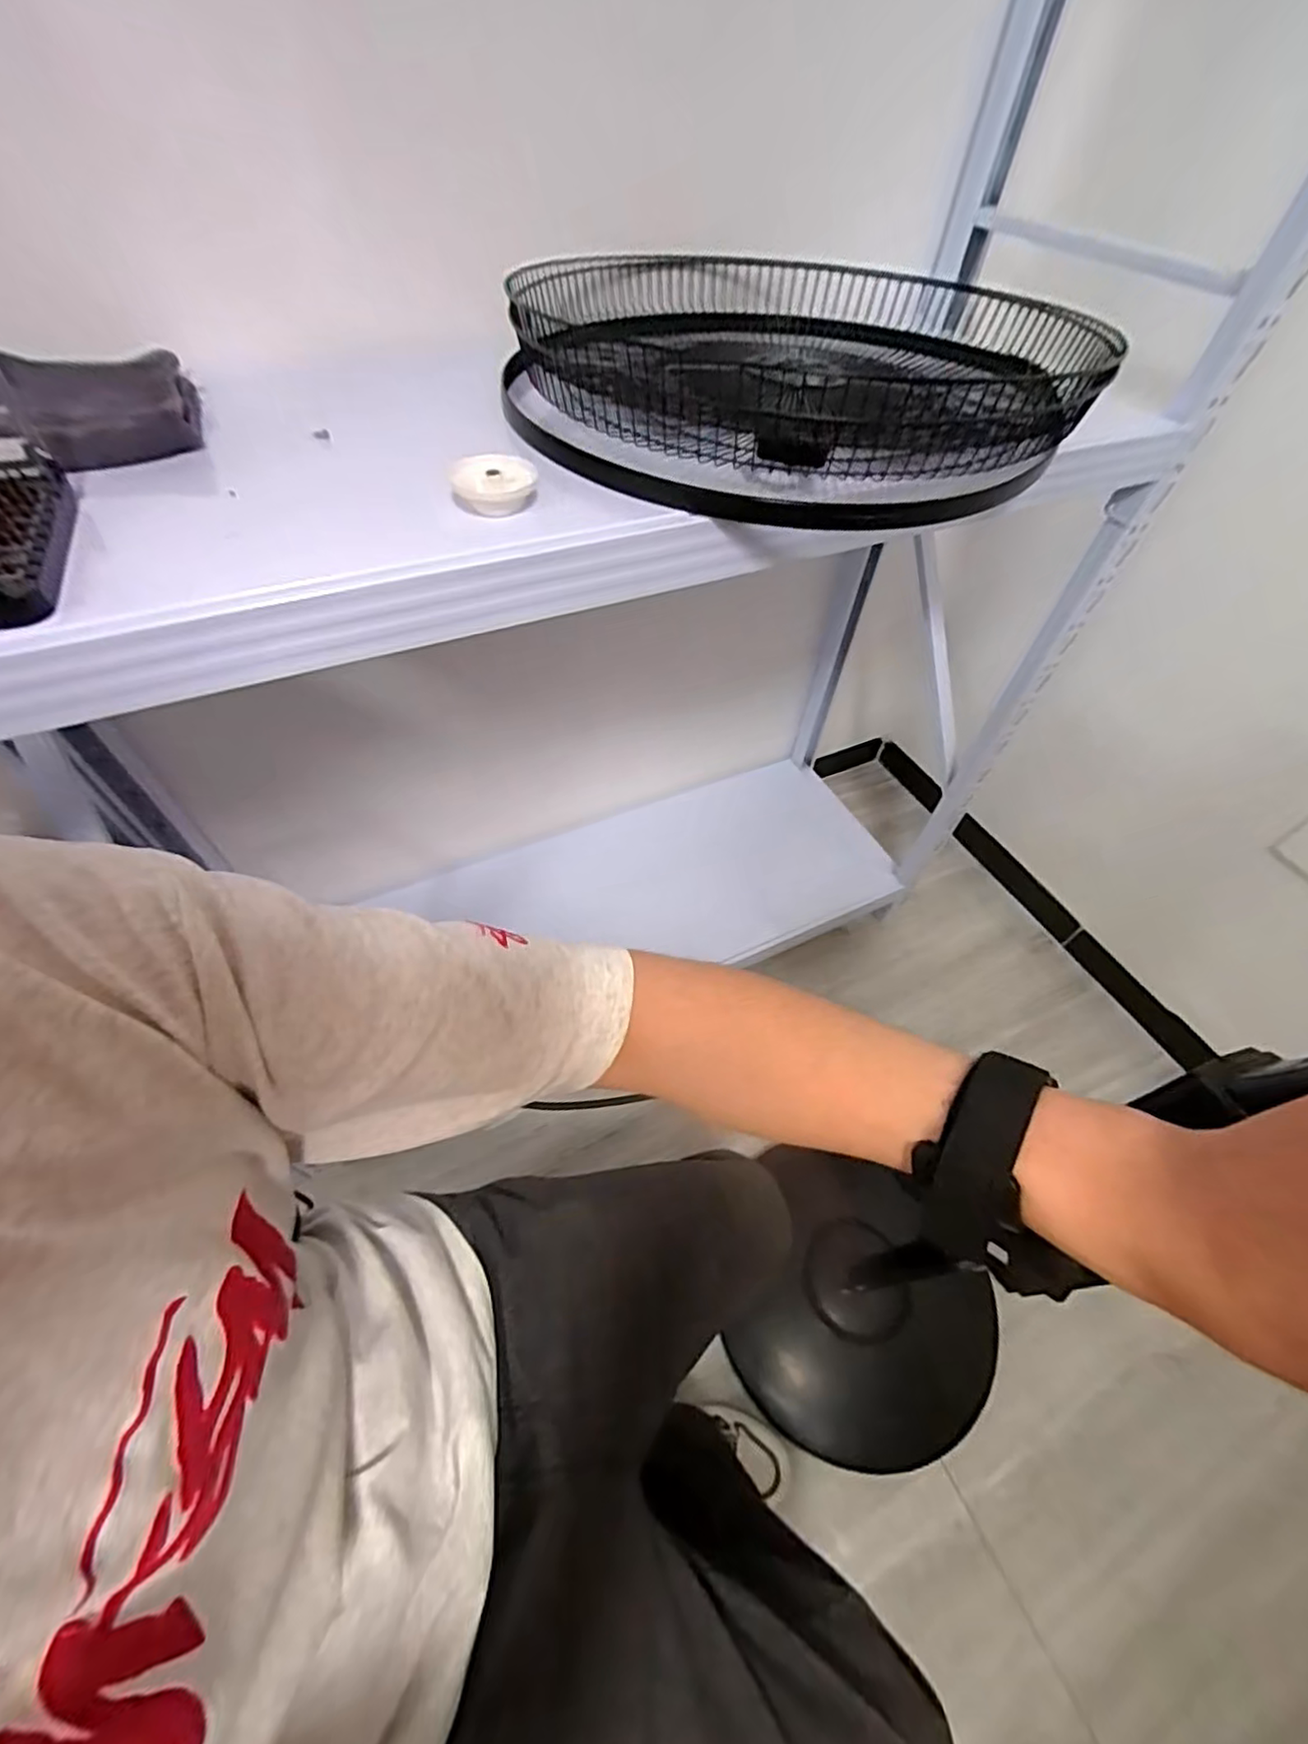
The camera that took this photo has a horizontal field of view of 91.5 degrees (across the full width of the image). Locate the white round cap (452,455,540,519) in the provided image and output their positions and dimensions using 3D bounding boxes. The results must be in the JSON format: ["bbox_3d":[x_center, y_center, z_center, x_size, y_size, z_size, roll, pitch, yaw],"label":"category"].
[{"bbox_3d":[-0.111,-0.270,0.445,0.057,0.023,0.057,-4,54,-5],"label":"white round cap"}]

